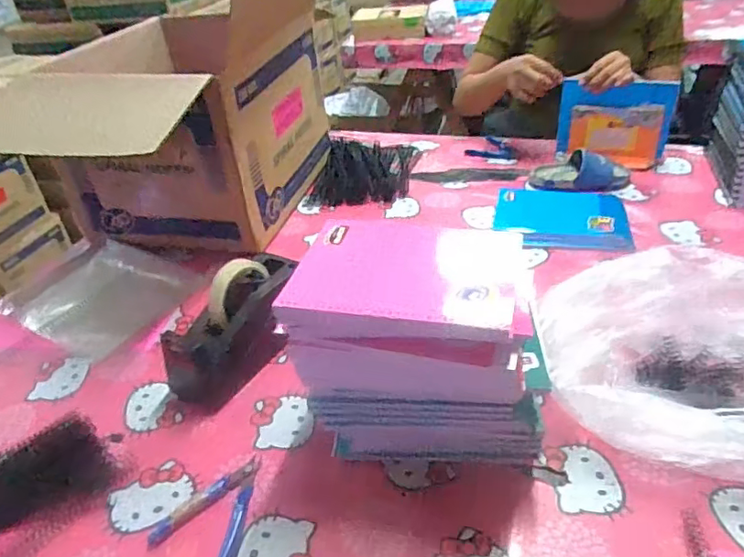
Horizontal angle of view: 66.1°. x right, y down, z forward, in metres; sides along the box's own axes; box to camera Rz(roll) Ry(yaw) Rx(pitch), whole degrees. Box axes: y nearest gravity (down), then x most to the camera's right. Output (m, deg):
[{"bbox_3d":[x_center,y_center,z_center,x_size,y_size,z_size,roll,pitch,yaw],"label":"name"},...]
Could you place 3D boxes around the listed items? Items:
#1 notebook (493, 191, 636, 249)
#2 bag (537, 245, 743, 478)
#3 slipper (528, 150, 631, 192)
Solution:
[{"bbox_3d":[0.309,-0.099,0.933,0.207,0.024,0.141,6,38,13],"label":"notebook"},{"bbox_3d":[0.333,0.082,0.582,0.297,0.131,0.208,8,39,16],"label":"bag"},{"bbox_3d":[0.380,-0.193,1.041,0.171,0.052,0.076,11,40,20],"label":"slipper"}]

